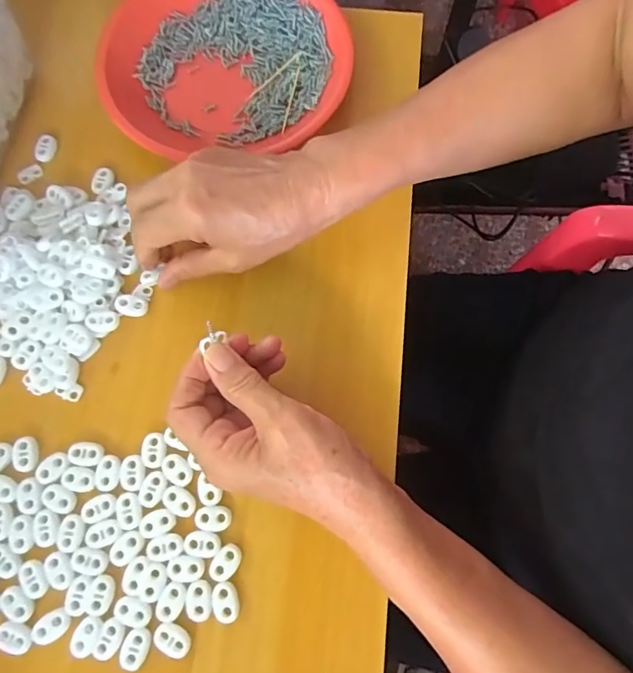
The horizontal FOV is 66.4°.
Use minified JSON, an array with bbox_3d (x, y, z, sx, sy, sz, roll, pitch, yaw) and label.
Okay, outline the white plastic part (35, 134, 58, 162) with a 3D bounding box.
[{"bbox_3d":[-0.214,-0.149,0.383,0.014,0.009,0.020,5,74,2],"label":"white plastic part"}]

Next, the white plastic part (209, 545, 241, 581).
[{"bbox_3d":[-0.056,0.140,0.298,0.015,0.004,0.022,39,78,11],"label":"white plastic part"}]

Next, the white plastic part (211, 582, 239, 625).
[{"bbox_3d":[-0.055,0.161,0.292,0.014,0.004,0.023,-14,74,-4],"label":"white plastic part"}]

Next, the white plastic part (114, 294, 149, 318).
[{"bbox_3d":[-0.132,-0.022,0.343,0.022,0.006,0.015,18,75,5],"label":"white plastic part"}]

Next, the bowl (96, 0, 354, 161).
[{"bbox_3d":[-0.073,-0.228,0.394,0.191,0.030,0.173,-13,74,-4],"label":"bowl"}]

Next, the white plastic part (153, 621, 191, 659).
[{"bbox_3d":[-0.085,0.180,0.286,0.023,0.005,0.015,34,77,9],"label":"white plastic part"}]

